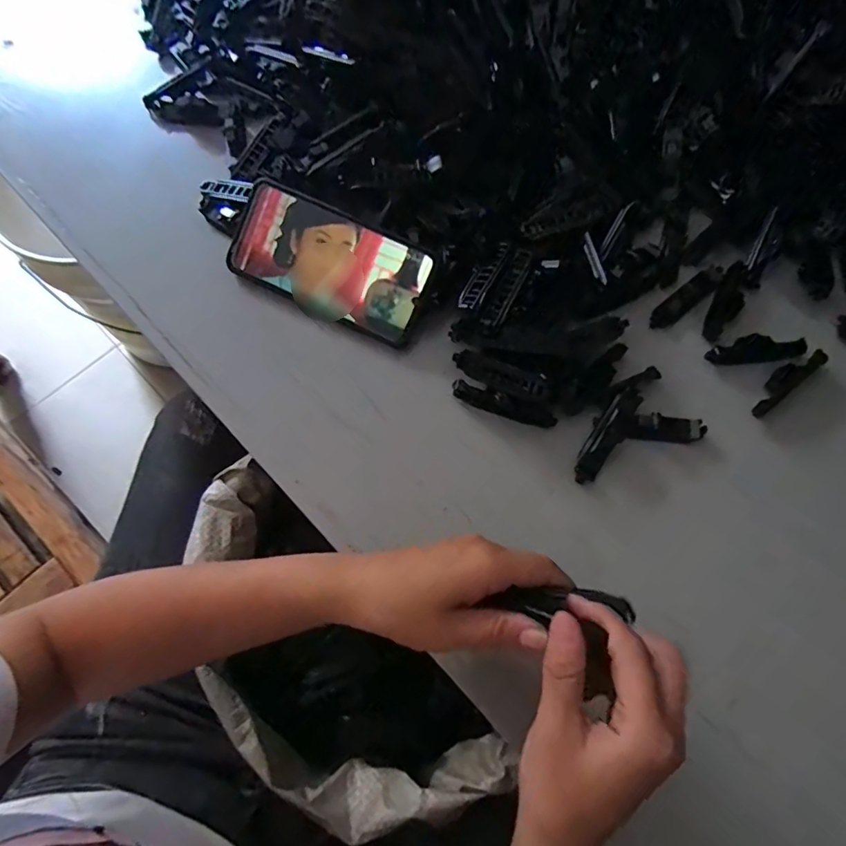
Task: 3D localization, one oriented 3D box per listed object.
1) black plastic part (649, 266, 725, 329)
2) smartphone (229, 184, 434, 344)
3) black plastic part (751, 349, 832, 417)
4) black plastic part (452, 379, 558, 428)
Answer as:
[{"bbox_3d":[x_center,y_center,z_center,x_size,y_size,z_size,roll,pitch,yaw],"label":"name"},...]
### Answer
[{"bbox_3d":[0.223,-0.107,0.439,0.091,0.013,0.020,-38,75,-13],"label":"black plastic part"},{"bbox_3d":[-0.076,-0.128,0.420,0.165,0.011,0.080,27,99,7],"label":"smartphone"},{"bbox_3d":[0.289,-0.035,0.412,0.079,0.009,0.018,-36,74,-12],"label":"black plastic part"},{"bbox_3d":[0.062,-0.014,0.397,0.081,0.005,0.014,19,71,6],"label":"black plastic part"}]

